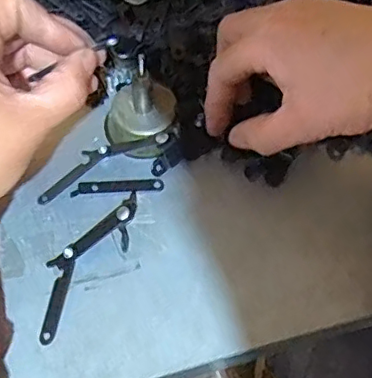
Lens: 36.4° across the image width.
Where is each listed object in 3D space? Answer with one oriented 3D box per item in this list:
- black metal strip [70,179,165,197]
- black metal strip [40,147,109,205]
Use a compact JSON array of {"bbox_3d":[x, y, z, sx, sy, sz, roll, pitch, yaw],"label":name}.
[{"bbox_3d":[-0.040,-0.002,0.332,0.053,0.004,0.008,-1,63,-4],"label":"black metal strip"},{"bbox_3d":[-0.068,-0.010,0.336,0.051,0.004,0.013,-39,66,-16],"label":"black metal strip"}]

